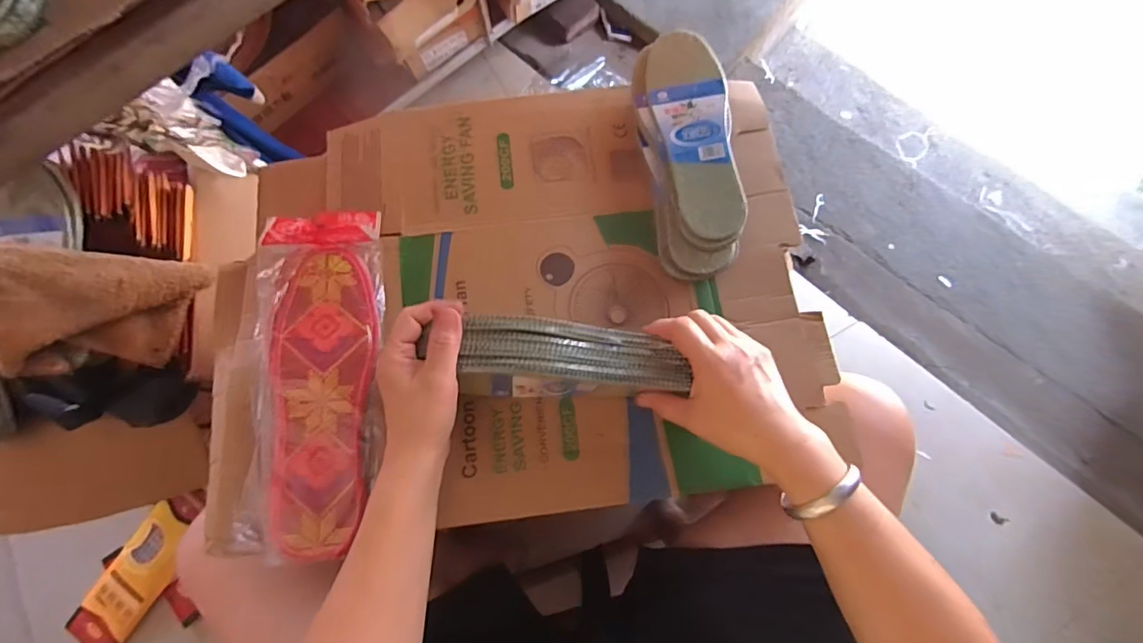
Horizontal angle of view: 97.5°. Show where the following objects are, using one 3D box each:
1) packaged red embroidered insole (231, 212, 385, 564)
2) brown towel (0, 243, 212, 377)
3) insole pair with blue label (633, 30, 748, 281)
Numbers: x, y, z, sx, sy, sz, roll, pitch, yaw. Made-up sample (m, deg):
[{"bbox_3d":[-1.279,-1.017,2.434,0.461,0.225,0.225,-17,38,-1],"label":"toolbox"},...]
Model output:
[{"bbox_3d":[-0.222,0.039,0.436,0.107,0.020,0.302,-3,74,-8],"label":"packaged red embroidered insole"},{"bbox_3d":[-0.541,-0.013,0.566,0.198,0.039,0.128,5,90,-41],"label":"brown towel"},{"bbox_3d":[0.114,-0.166,0.488,0.087,0.036,0.251,-7,74,-2],"label":"insole pair with blue label"}]

